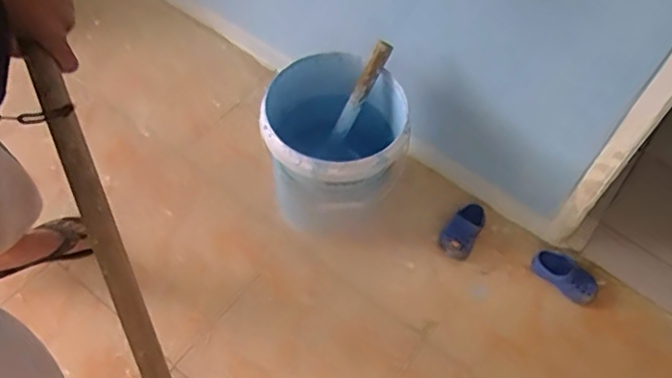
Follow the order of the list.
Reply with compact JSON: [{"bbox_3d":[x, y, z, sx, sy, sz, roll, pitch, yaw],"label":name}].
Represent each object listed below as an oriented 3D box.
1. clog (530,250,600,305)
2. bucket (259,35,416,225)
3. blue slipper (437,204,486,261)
[{"bbox_3d":[0.562,0.205,1.454,0.164,0.049,0.091,38,63,19],"label":"clog"},{"bbox_3d":[-0.006,-0.105,1.376,0.302,0.347,0.303,2,55,-3],"label":"bucket"},{"bbox_3d":[0.318,0.099,1.504,0.086,0.066,0.141,27,60,14],"label":"blue slipper"}]

